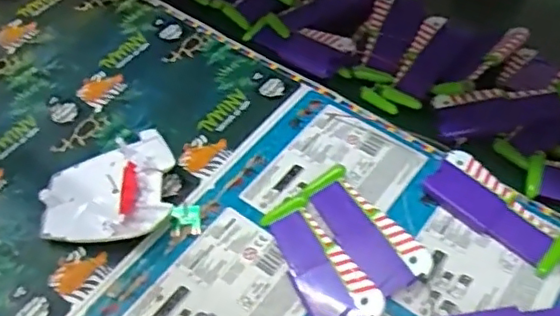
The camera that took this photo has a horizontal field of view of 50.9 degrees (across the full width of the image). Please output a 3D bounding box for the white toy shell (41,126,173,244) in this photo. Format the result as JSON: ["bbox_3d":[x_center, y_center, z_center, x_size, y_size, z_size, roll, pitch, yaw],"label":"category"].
[{"bbox_3d":[-0.148,0.029,0.506,0.106,0.028,0.093,-6,54,0],"label":"white toy shell"}]

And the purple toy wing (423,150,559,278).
[{"bbox_3d":[0.179,0.043,0.485,0.047,0.014,0.119,-39,60,-22],"label":"purple toy wing"}]

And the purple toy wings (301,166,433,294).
[{"bbox_3d":[0.066,0.058,0.478,0.047,0.019,0.121,-31,57,-17],"label":"purple toy wings"}]

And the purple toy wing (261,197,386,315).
[{"bbox_3d":[0.030,0.079,0.460,0.051,0.020,0.121,-22,55,-11],"label":"purple toy wing"}]

